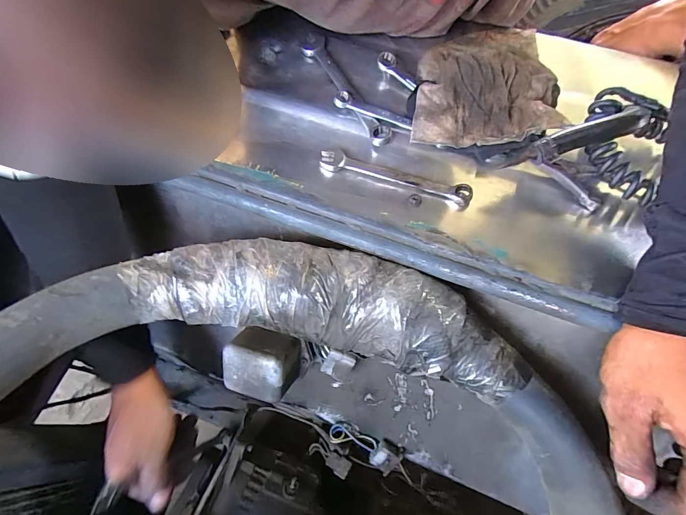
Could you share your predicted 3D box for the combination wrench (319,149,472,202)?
[{"bbox_3d":[0.047,-0.078,0.349,0.145,0.009,0.020,17,68,10],"label":"combination wrench"}]

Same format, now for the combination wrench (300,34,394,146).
[{"bbox_3d":[0.003,-0.180,0.387,0.024,0.013,0.166,-29,68,-10],"label":"combination wrench"}]

